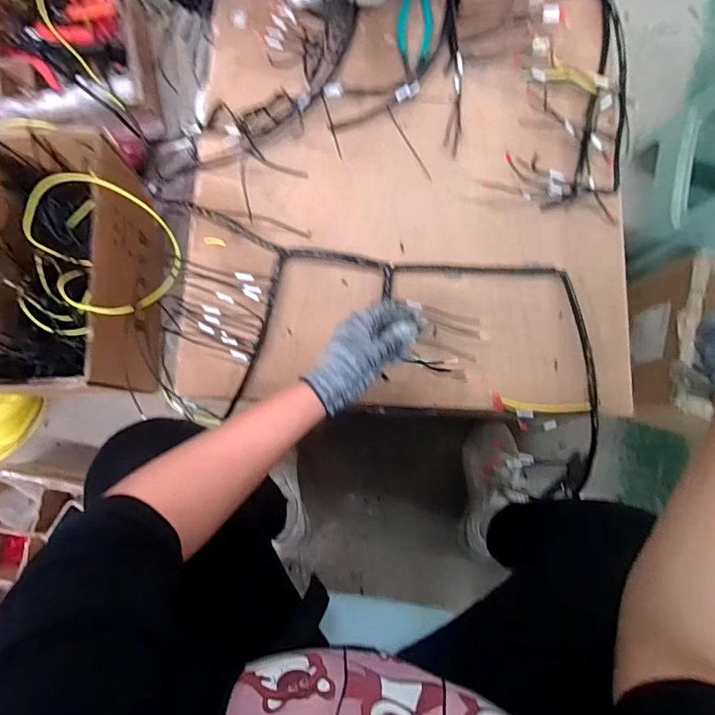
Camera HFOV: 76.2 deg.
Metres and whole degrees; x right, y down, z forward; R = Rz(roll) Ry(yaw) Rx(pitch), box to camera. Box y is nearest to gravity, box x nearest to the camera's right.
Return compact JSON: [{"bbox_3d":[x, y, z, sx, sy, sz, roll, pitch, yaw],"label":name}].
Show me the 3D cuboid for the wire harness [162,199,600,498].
[{"bbox_3d":[0.044,-0.014,0.594,0.579,0.057,0.286,11,82,-2],"label":"wire harness"}]

